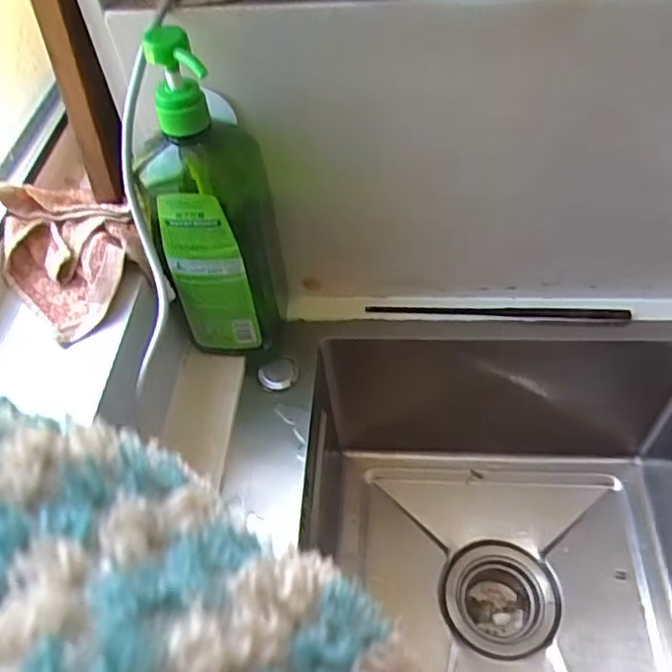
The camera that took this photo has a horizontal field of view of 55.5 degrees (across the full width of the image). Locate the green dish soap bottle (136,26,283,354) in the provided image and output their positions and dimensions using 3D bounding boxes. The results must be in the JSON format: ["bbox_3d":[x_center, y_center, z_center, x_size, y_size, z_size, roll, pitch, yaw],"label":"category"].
[{"bbox_3d":[-0.097,-0.093,0.503,0.090,0.272,0.073,-10,51,-4],"label":"green dish soap bottle"}]

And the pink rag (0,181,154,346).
[{"bbox_3d":[-0.209,-0.069,0.498,0.136,0.046,0.096,36,62,28],"label":"pink rag"}]

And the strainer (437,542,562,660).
[{"bbox_3d":[0.167,0.282,0.670,0.115,0.055,0.115,-2,51,3],"label":"strainer"}]

